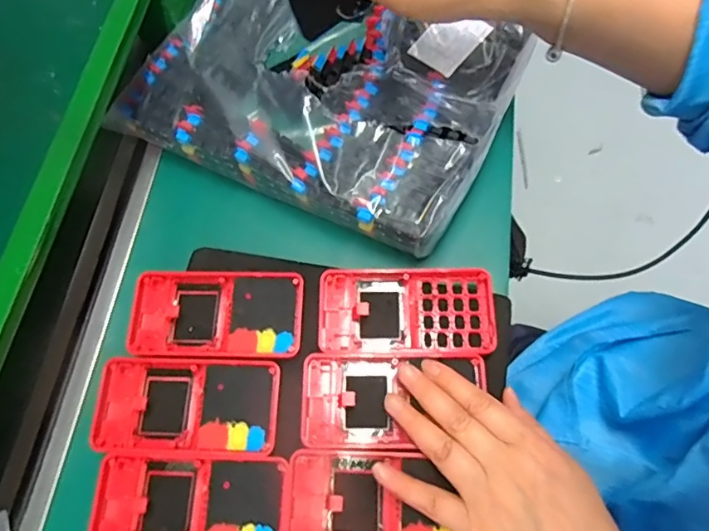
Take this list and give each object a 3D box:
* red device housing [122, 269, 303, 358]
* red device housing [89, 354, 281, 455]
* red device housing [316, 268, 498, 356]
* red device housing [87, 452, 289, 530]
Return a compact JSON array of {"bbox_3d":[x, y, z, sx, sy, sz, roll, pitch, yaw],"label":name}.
[{"bbox_3d":[-0.100,0.034,0.376,0.124,0.009,0.061,0,67,3],"label":"red device housing"},{"bbox_3d":[-0.114,0.095,0.353,0.123,0.009,0.062,1,68,4],"label":"red device housing"},{"bbox_3d":[0.037,0.033,0.370,0.123,0.014,0.062,0,67,3],"label":"red device housing"},{"bbox_3d":[-0.106,0.153,0.329,0.123,0.010,0.059,0,67,3],"label":"red device housing"}]

